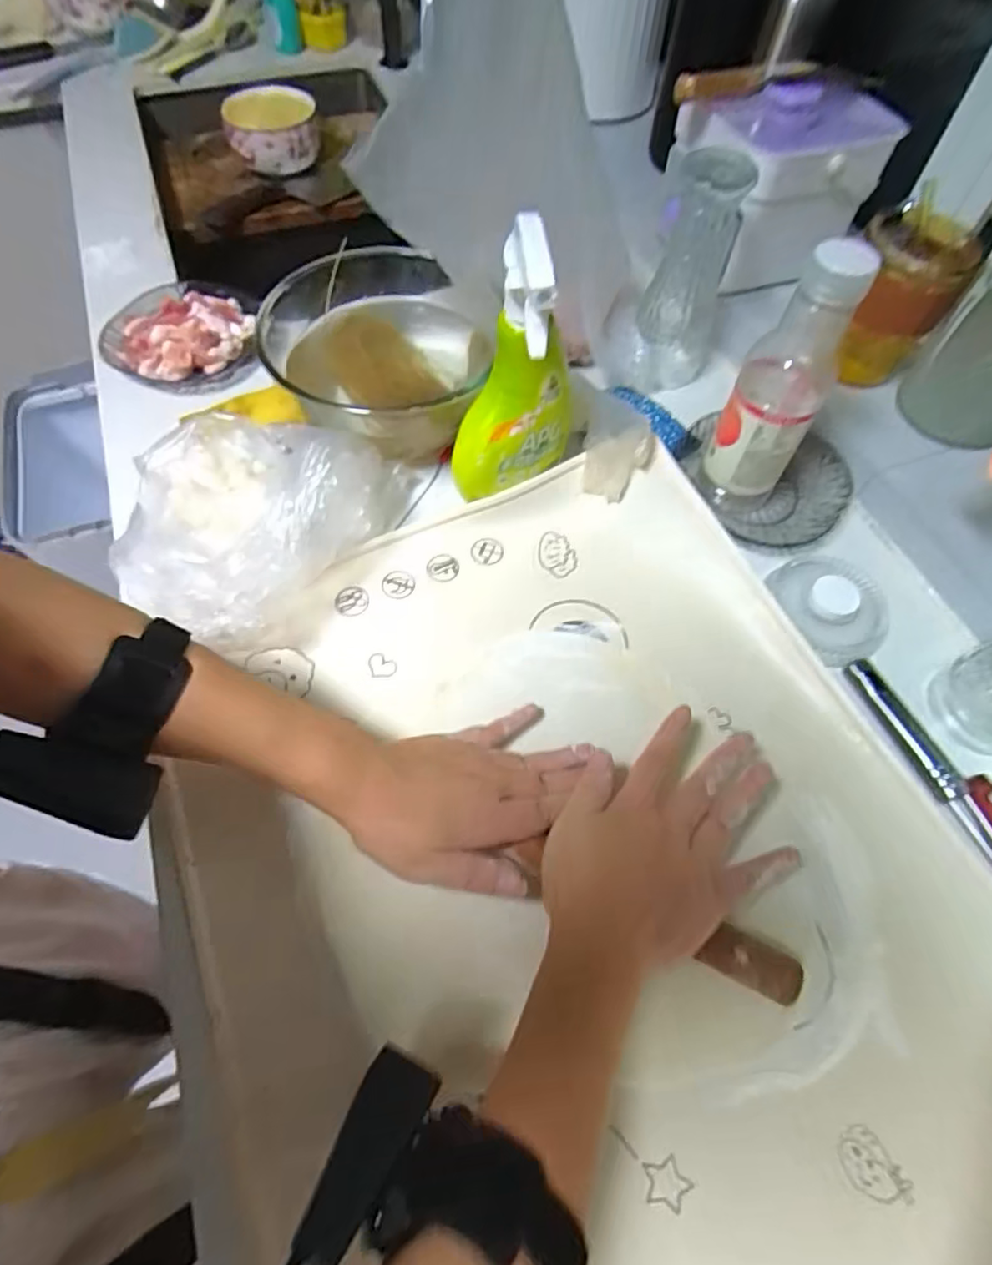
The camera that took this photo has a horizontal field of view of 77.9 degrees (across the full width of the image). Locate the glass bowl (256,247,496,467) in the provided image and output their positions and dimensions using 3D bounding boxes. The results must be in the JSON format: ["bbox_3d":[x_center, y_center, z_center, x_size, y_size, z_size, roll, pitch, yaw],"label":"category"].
[{"bbox_3d":[-0.094,-0.231,0.529,0.163,0.091,0.193,0,61,-1],"label":"glass bowl"}]

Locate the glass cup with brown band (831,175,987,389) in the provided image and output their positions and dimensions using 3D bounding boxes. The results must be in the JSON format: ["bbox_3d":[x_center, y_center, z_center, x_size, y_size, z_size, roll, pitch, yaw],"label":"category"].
[{"bbox_3d":[0.338,-0.273,0.525,0.073,0.128,0.083,16,62,7],"label":"glass cup with brown band"}]

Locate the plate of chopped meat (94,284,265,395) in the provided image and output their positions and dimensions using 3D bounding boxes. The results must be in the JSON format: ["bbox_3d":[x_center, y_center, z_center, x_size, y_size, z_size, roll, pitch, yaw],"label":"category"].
[{"bbox_3d":[-0.300,-0.290,0.593,0.139,0.042,0.120,3,62,2],"label":"plate of chopped meat"}]

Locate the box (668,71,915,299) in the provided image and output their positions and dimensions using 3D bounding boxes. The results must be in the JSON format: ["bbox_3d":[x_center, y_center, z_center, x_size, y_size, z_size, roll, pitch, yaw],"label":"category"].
[{"bbox_3d":[0.265,-0.430,0.590,0.156,0.127,0.121,-18,63,-11],"label":"box"}]

